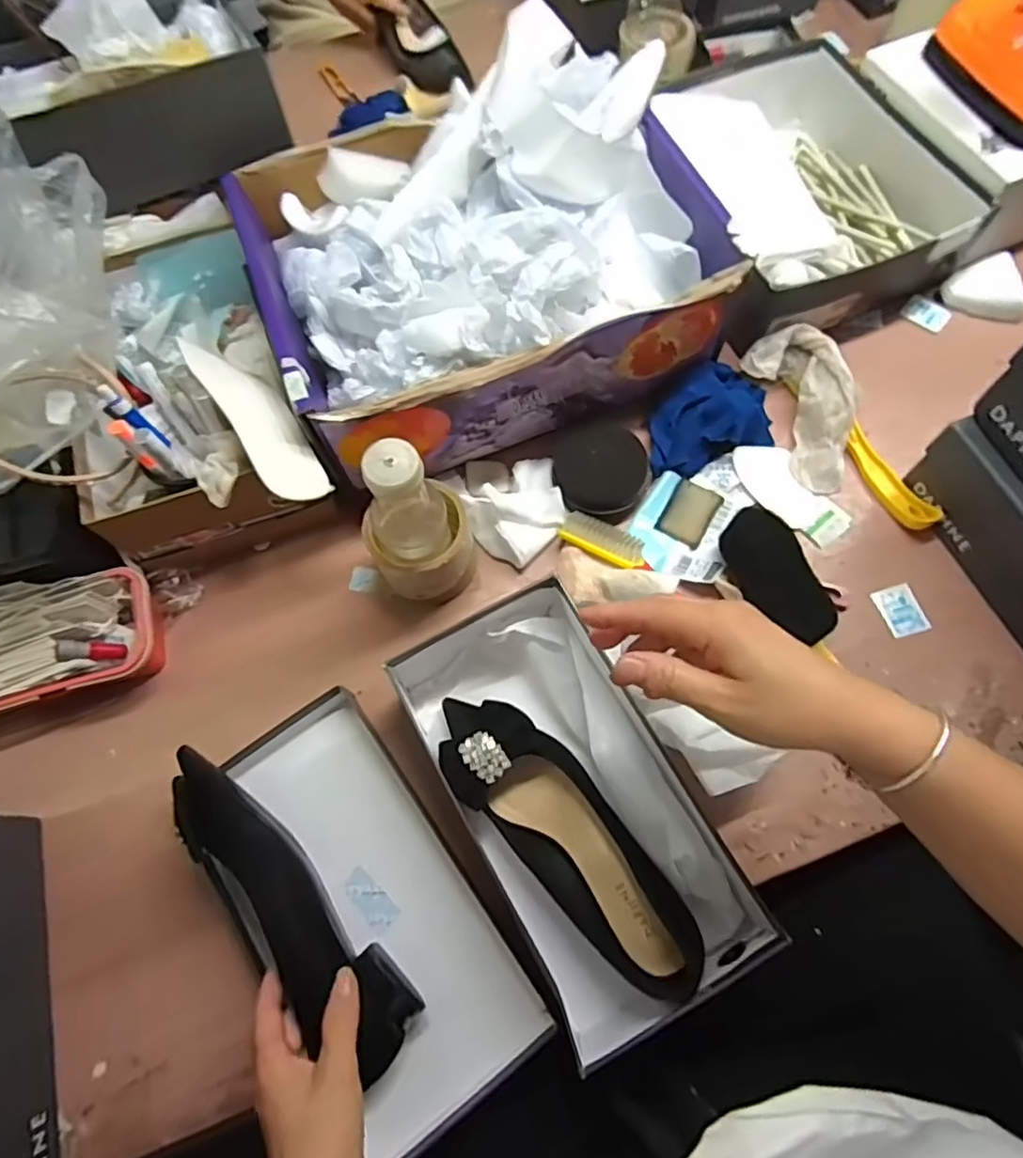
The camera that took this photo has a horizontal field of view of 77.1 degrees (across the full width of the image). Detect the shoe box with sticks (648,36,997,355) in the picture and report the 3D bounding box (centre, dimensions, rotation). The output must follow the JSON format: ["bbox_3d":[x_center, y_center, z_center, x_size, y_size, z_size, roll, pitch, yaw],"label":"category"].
[{"bbox_3d":[0.313,-0.436,0.698,0.244,0.094,0.357,-13,69,-2],"label":"shoe box with sticks"}]

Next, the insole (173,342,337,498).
[{"bbox_3d":[-0.207,-0.130,0.523,0.057,0.012,0.164,-24,74,-48],"label":"insole"}]

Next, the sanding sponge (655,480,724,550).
[{"bbox_3d":[0.171,-0.063,0.614,0.043,0.012,0.059,31,74,13],"label":"sanding sponge"}]

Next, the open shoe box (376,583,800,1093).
[{"bbox_3d":[0.042,0.158,0.491,0.169,0.090,0.316,-29,71,-8],"label":"open shoe box"}]

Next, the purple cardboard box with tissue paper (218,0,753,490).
[{"bbox_3d":[-0.031,-0.306,0.613,0.403,0.155,0.321,-19,70,-4],"label":"purple cardboard box with tissue paper"}]

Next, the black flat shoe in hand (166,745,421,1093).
[{"bbox_3d":[-0.166,0.234,0.469,0.060,0.059,0.252,-42,79,-12],"label":"black flat shoe in hand"}]

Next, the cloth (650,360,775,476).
[{"bbox_3d":[0.187,-0.164,0.623,0.130,0.046,0.093,-21,70,-5],"label":"cloth"}]

